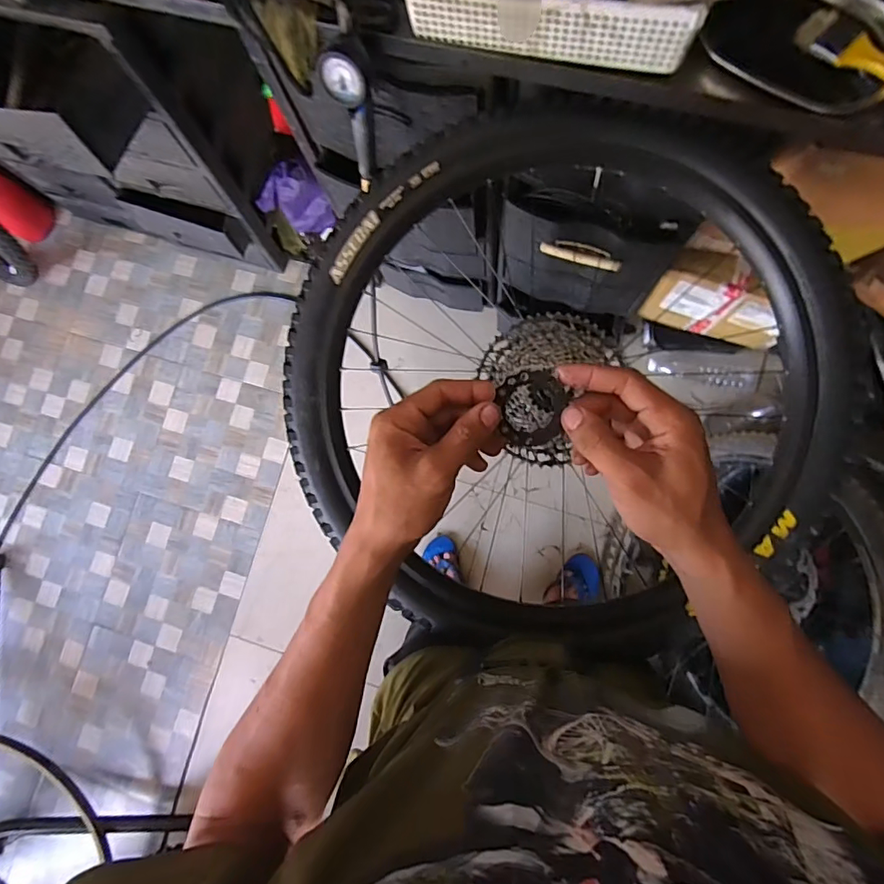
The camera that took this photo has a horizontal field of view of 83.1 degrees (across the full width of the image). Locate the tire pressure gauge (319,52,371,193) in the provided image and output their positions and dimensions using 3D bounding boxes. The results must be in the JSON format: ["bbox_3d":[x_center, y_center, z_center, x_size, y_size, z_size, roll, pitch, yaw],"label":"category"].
[{"bbox_3d":[-0.111,-0.421,0.664,0.053,0.202,0.042,-27,83,2],"label":"tire pressure gauge"}]

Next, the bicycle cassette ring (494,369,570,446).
[{"bbox_3d":[0.065,-0.023,0.350,0.049,0.006,0.051,-6,103,8],"label":"bicycle cassette ring"}]

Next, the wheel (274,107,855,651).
[{"bbox_3d":[0.142,-0.072,0.652,0.697,0.131,0.675,0,85,2],"label":"wheel"}]

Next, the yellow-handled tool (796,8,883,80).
[{"bbox_3d":[0.447,-0.415,0.531,0.042,0.017,0.141,-40,72,-2],"label":"yellow-handled tool"}]

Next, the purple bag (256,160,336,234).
[{"bbox_3d":[-0.376,-0.598,1.254,0.146,0.171,0.095,-30,83,1],"label":"purple bag"}]

